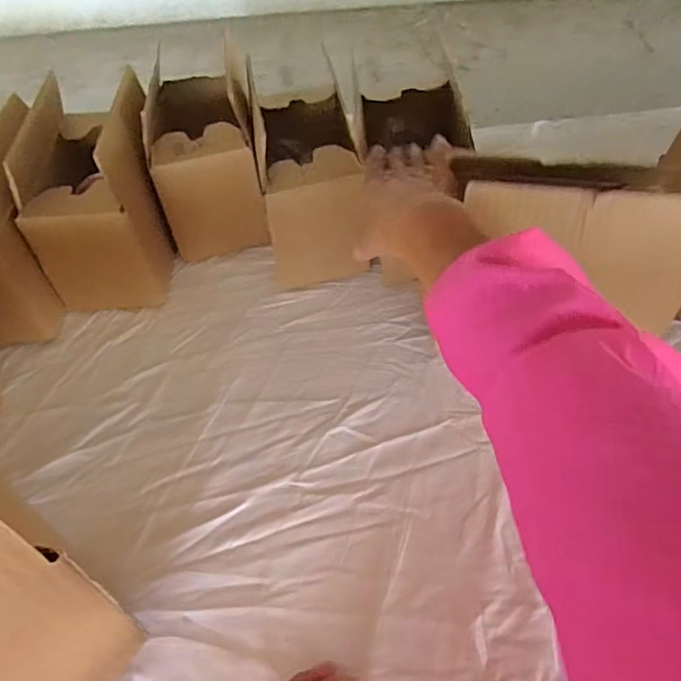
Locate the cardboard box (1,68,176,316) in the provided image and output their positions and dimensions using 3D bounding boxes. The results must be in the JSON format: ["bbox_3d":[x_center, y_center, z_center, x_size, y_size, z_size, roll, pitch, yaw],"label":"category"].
[{"bbox_3d":[-0.228,-0.143,0.541,0.105,0.158,0.167,-7,49,-1],"label":"cardboard box"}]

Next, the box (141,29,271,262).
[{"bbox_3d":[-0.143,-0.202,0.581,0.099,0.158,0.156,-13,49,-6],"label":"box"}]

